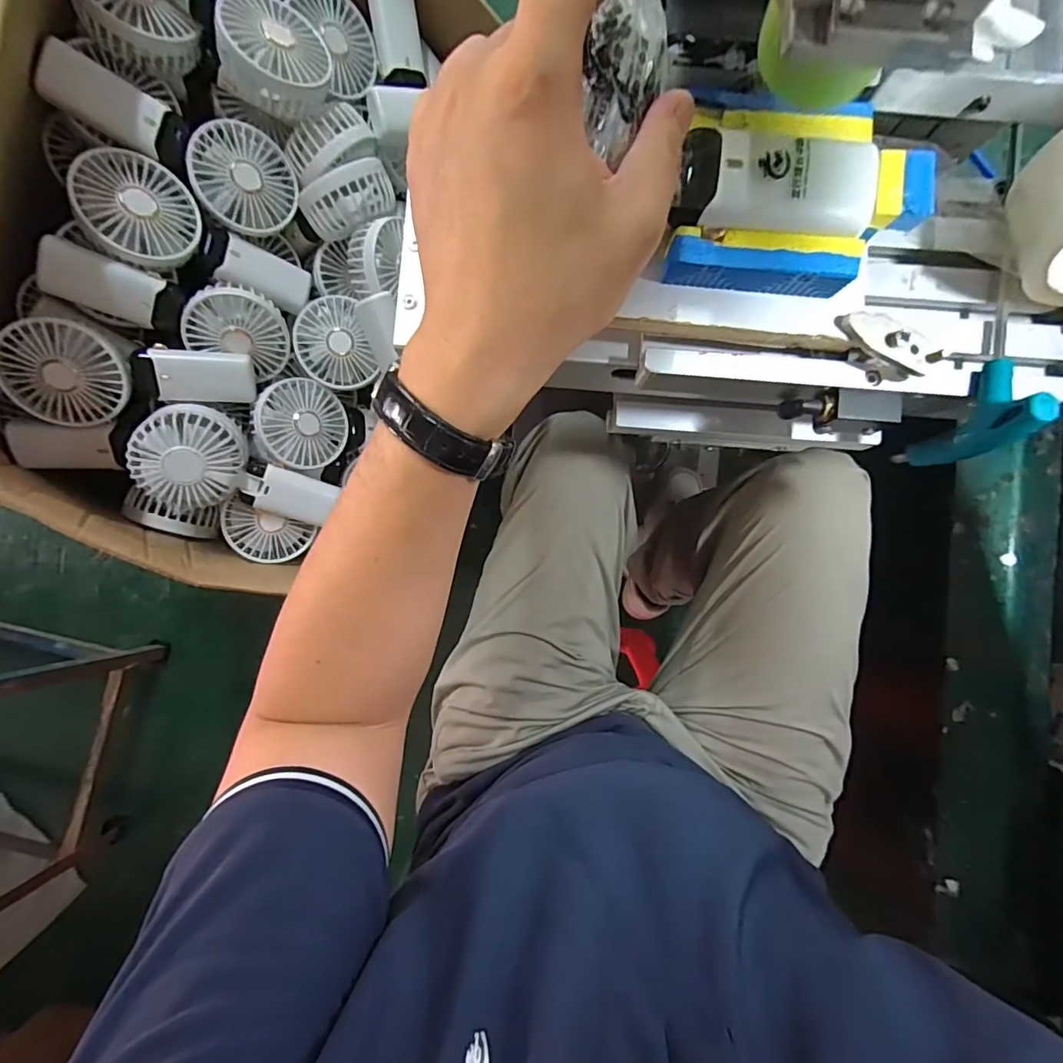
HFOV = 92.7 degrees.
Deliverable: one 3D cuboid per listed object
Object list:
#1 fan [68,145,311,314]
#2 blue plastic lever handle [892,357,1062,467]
[{"bbox_3d":[-0.307,-0.265,0.462,0.173,0.032,0.086,16,87,-40],"label":"fan"},{"bbox_3d":[0.254,-0.067,0.291,0.013,0.083,0.051,16,88,2],"label":"blue plastic lever handle"}]

